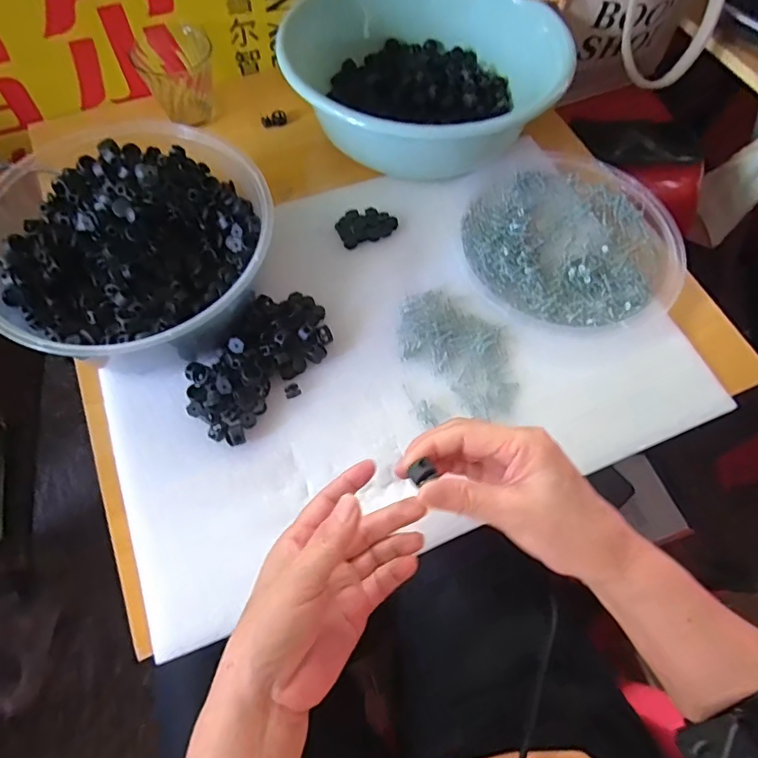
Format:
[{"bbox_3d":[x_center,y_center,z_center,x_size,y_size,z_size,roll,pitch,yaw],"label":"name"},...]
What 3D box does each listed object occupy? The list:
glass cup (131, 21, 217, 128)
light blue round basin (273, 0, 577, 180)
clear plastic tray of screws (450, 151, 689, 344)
[{"bbox_3d":[-0.238,-0.360,0.611,0.085,0.080,0.083,1,64,-3],"label":"glass cup"},{"bbox_3d":[0.052,-0.358,0.590,0.297,0.091,0.241,4,64,-2],"label":"light blue round basin"},{"bbox_3d":[0.205,-0.146,0.547,0.228,0.019,0.225,-34,71,-18],"label":"clear plastic tray of screws"}]

